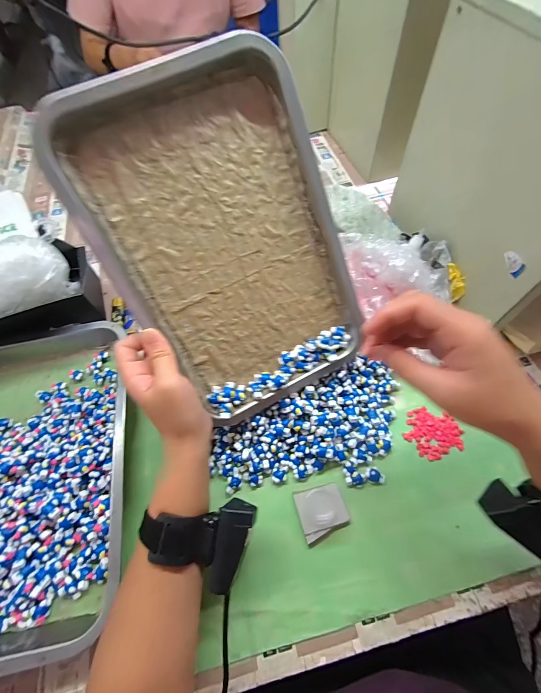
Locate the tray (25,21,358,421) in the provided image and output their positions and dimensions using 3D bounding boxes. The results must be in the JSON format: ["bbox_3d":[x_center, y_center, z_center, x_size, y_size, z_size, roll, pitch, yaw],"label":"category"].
[{"bbox_3d":[-0.030,-0.084,0.298,0.199,0.306,0.023,-29,24,-8],"label":"tray"}]

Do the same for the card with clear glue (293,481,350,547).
[{"bbox_3d":[0.055,0.174,0.326,0.050,0.016,0.048,-16,61,-3],"label":"card with clear glue"}]

